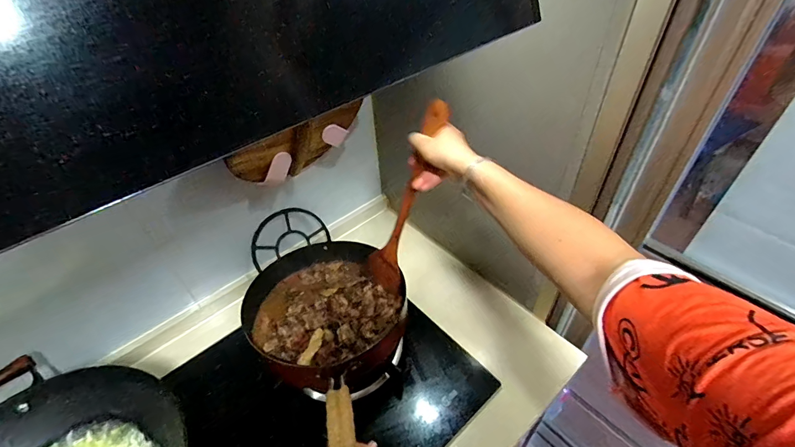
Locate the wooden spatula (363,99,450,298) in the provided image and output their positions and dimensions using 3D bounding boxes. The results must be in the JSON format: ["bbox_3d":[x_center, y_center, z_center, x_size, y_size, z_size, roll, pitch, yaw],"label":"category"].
[{"bbox_3d":[0.014,-0.031,0.631,0.026,0.345,0.087,-17,45,-44],"label":"wooden spatula"}]

